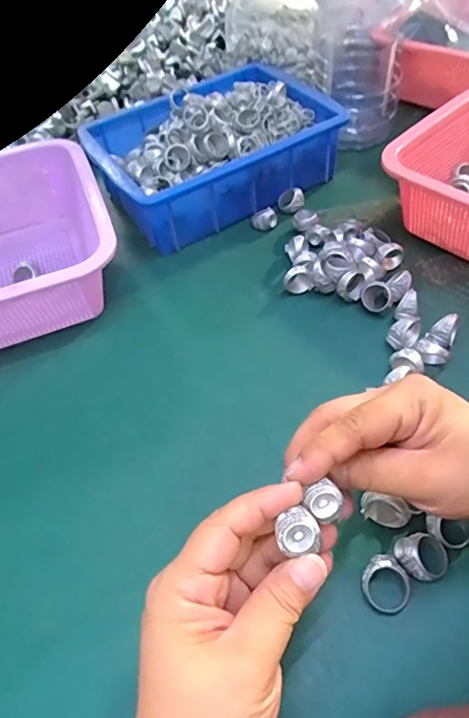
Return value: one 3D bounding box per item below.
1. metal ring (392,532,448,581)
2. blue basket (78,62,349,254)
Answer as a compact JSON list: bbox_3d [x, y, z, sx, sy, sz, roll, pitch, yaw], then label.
[{"bbox_3d":[0.112,0.117,0.286,0.029,0.015,0.026,-17,53,-7],"label":"metal ring"},{"bbox_3d":[-0.026,-0.226,0.526,0.248,0.074,0.188,-30,56,-16],"label":"blue basket"}]

